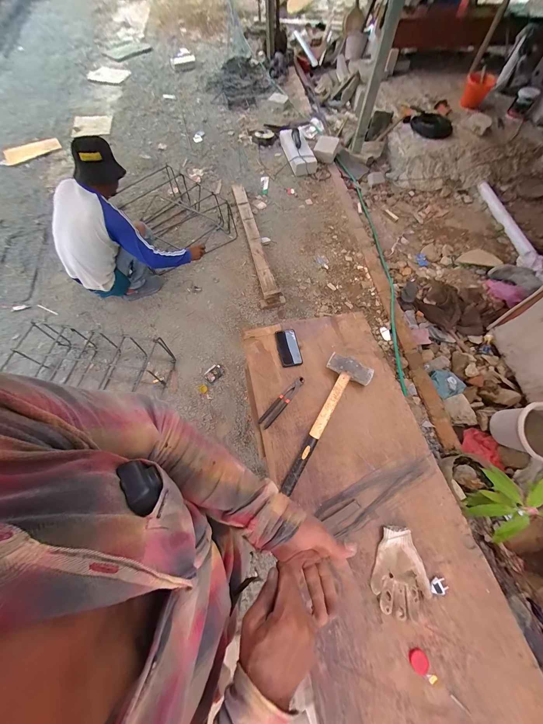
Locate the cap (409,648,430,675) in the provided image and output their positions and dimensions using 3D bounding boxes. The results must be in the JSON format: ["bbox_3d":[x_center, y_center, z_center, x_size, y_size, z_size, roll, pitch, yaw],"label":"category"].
[{"bbox_3d":[0.345,0.699,0.602,0.040,0.009,0.047,-25,68,-12],"label":"cap"}]

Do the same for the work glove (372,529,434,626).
[{"bbox_3d":[0.342,0.546,0.670,0.134,0.043,0.190,23,67,10],"label":"work glove"}]

